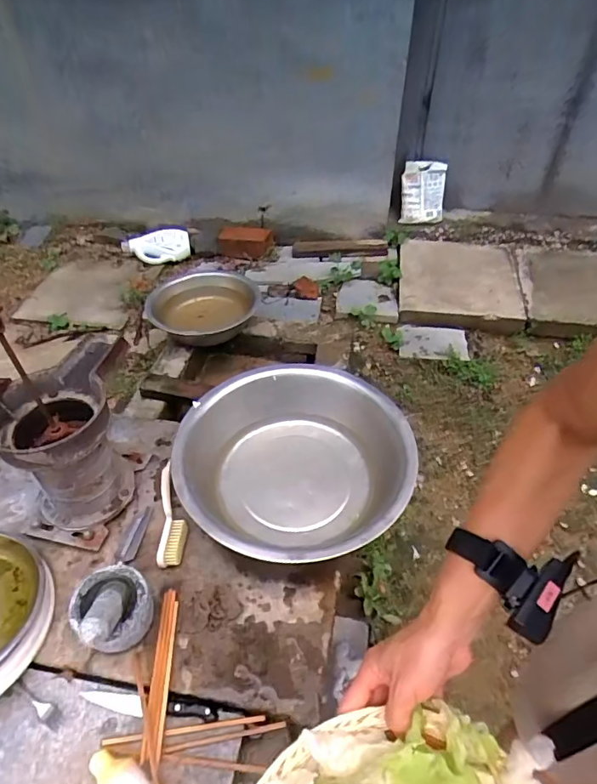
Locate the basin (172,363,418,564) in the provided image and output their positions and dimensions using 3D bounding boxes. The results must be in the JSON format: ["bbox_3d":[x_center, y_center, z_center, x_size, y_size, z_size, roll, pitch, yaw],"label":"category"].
[{"bbox_3d":[-0.008,0.132,0.953,0.421,0.136,0.435,0,46,0],"label":"basin"}]

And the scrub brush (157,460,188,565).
[{"bbox_3d":[-0.238,0.220,0.929,0.054,0.036,0.218,-7,46,-6],"label":"scrub brush"}]

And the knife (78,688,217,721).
[{"bbox_3d":[-0.227,0.471,0.740,0.209,0.015,0.030,2,46,3],"label":"knife"}]

